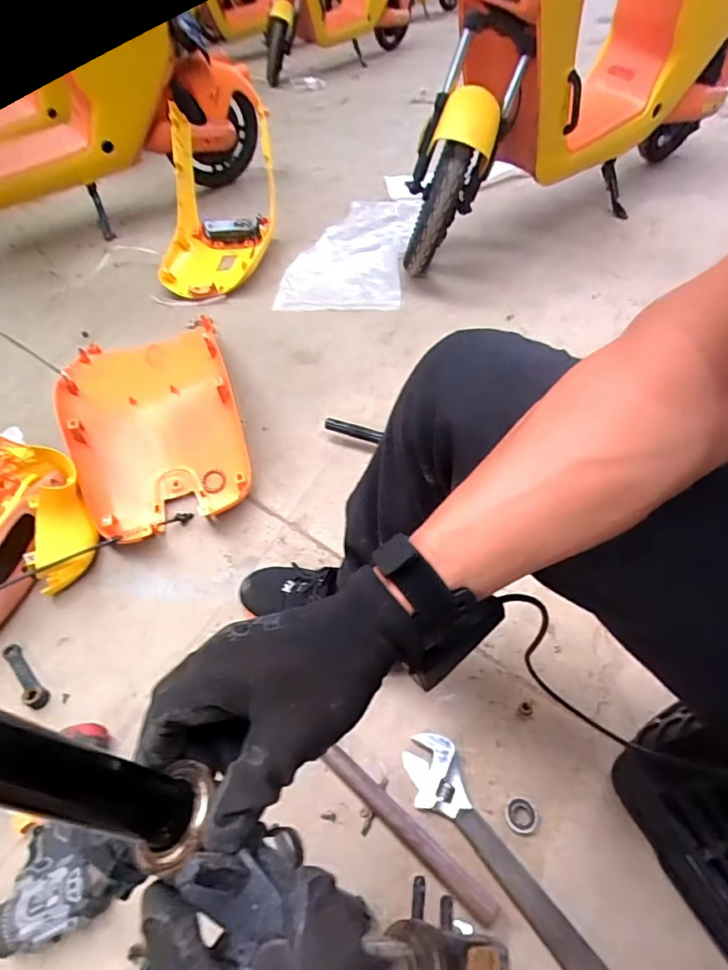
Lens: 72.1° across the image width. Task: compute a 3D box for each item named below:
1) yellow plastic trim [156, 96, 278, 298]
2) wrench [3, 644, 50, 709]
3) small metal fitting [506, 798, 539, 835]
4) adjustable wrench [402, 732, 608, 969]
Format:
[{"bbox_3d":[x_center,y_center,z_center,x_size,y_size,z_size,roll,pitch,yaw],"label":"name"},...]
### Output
[{"bbox_3d":[-0.462,-0.898,1.558,0.340,0.327,0.730,-1,49,1],"label":"yellow plastic trim"},{"bbox_3d":[-0.492,0.273,0.721,0.129,0.017,0.024,32,59,30],"label":"wrench"},{"bbox_3d":[0.177,0.371,0.562,0.034,0.007,0.034,-3,48,4],"label":"small metal fitting"},{"bbox_3d":[0.145,0.400,0.526,0.065,0.015,0.292,-30,52,-19],"label":"adjustable wrench"}]

